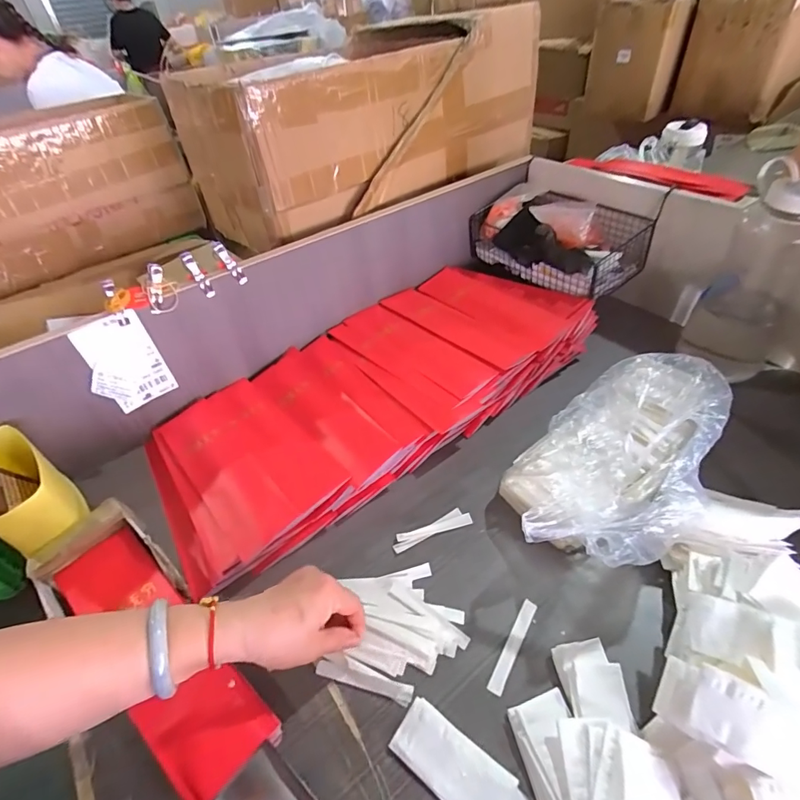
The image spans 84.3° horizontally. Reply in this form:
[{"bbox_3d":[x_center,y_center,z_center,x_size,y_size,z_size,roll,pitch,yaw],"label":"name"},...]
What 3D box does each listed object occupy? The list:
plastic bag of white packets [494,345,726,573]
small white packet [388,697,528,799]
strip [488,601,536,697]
[{"bbox_3d":[0.229,0.049,0.489,0.175,0.118,0.311,24,52,27],"label":"plastic bag of white packets"},{"bbox_3d":[0.045,0.297,0.355,0.107,0.004,0.047,28,54,30],"label":"small white packet"},{"bbox_3d":[0.108,0.232,0.420,0.014,0.004,0.090,22,51,26],"label":"strip"}]

